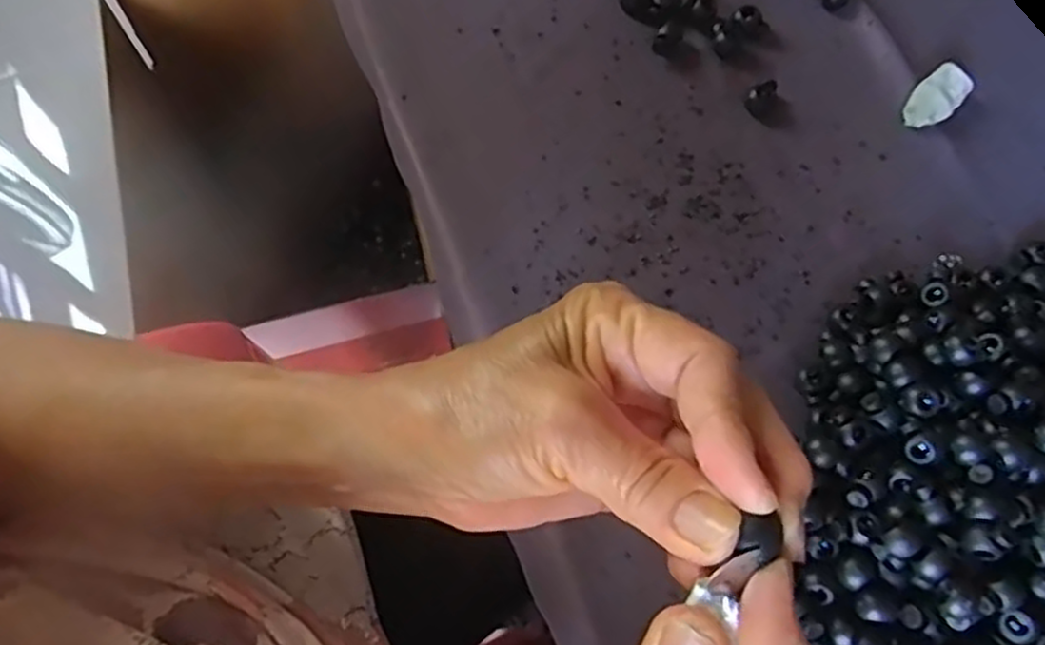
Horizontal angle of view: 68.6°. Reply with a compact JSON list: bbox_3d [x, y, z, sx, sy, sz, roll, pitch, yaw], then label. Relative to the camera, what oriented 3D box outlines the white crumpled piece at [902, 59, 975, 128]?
[{"bbox_3d":[0.217,-0.117,0.403,0.039,0.008,0.024,-46,73,-1],"label":"white crumpled piece"}]

